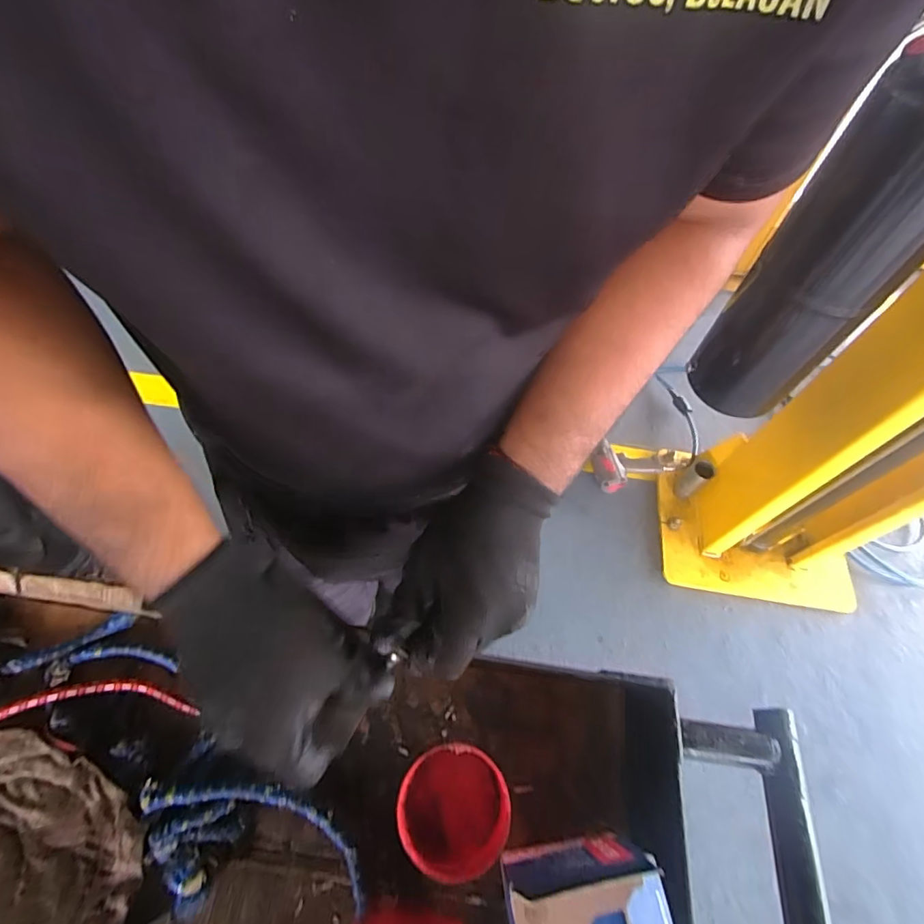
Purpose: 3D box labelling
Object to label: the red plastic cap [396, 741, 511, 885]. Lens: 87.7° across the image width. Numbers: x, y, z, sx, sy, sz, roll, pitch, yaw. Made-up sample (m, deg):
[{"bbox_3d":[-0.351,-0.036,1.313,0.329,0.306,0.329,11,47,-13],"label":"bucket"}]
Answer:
[{"bbox_3d":[-0.005,0.221,0.308,0.065,0.045,0.068,1,60,-2],"label":"red plastic cap"}]

